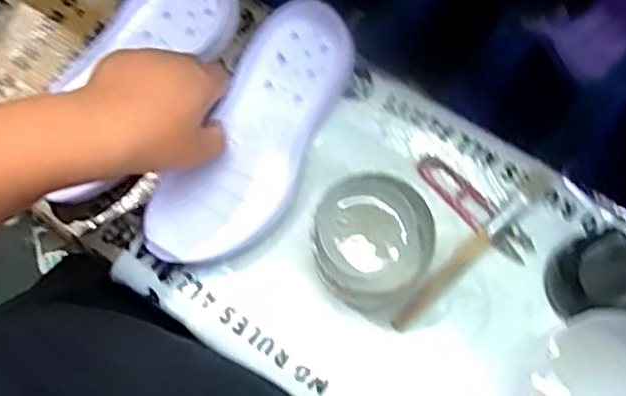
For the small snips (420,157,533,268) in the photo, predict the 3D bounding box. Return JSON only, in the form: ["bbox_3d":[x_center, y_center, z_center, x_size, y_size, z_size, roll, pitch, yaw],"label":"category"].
[{"bbox_3d":[0.118,0.007,0.507,0.024,0.013,0.101,-43,77,-10],"label":"small snips"}]

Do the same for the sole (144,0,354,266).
[{"bbox_3d":[-0.041,-0.046,0.512,0.079,0.021,0.215,29,82,9],"label":"sole"}]

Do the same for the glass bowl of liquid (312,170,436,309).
[{"bbox_3d":[0.039,0.031,0.479,0.079,0.058,0.076,-1,73,2],"label":"glass bowl of liquid"}]

